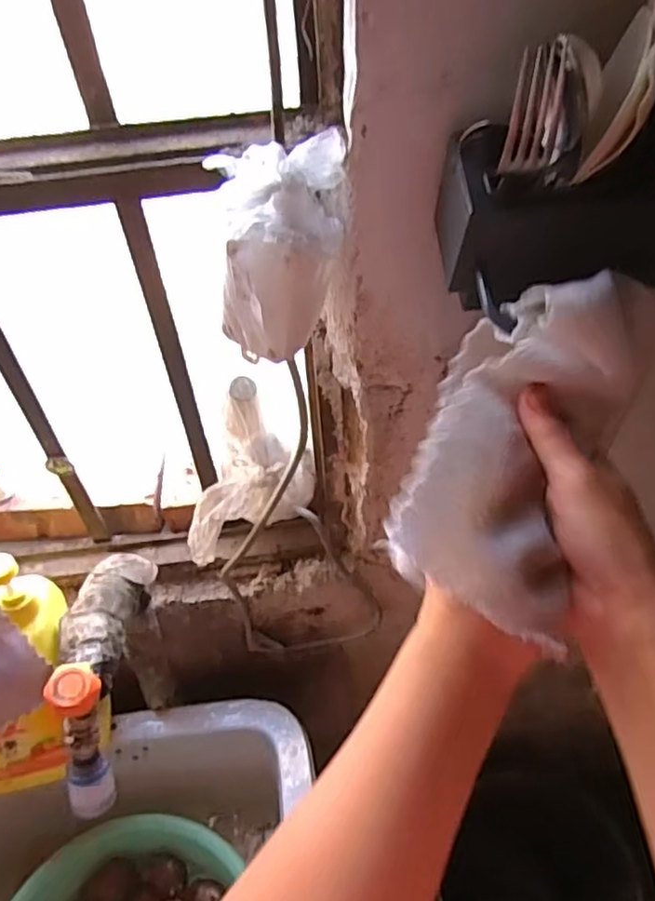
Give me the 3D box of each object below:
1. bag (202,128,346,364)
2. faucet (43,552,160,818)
[{"bbox_3d":[-0.029,-0.127,0.428,0.082,0.126,0.059,-4,48,0],"label":"bag"},{"bbox_3d":[-0.225,0.208,0.640,0.073,0.144,0.217,2,48,6],"label":"faucet"}]

